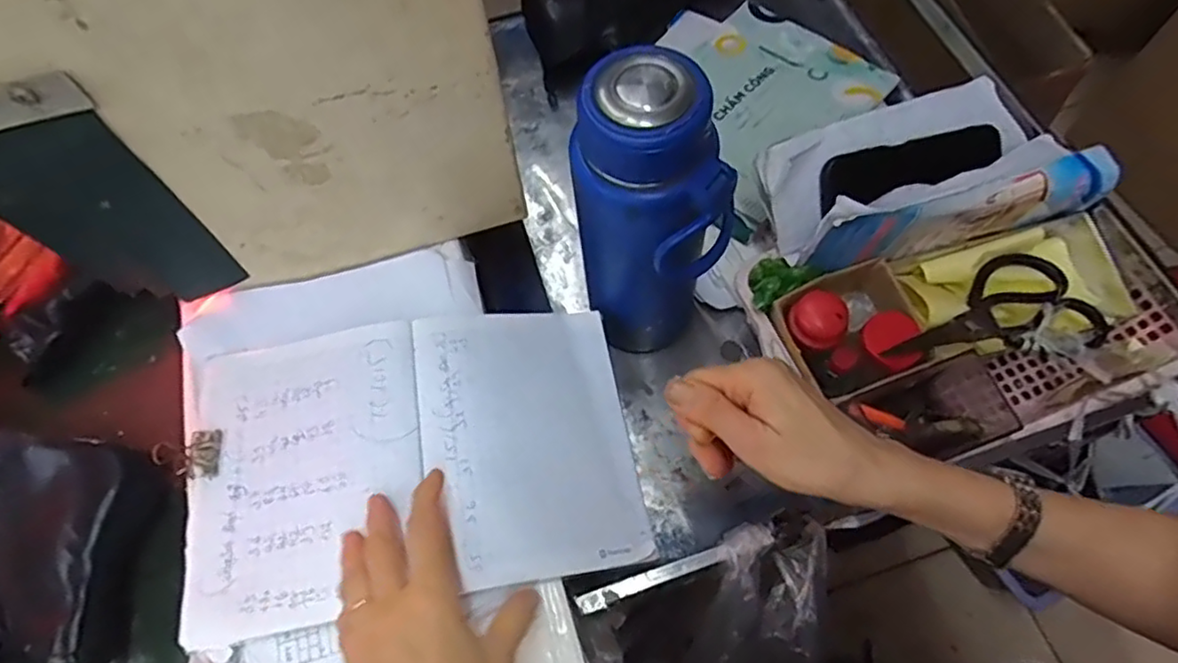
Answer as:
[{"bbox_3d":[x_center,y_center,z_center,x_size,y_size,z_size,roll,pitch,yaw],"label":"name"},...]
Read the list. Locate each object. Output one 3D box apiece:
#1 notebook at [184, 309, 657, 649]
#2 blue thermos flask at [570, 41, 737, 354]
[{"bbox_3d":[-0.124,0.091,0.472,0.306,0.054,0.205,-12,64,-3],"label":"notebook"},{"bbox_3d":[0.043,-0.073,0.492,0.094,0.266,0.094,-1,64,2],"label":"blue thermos flask"}]

